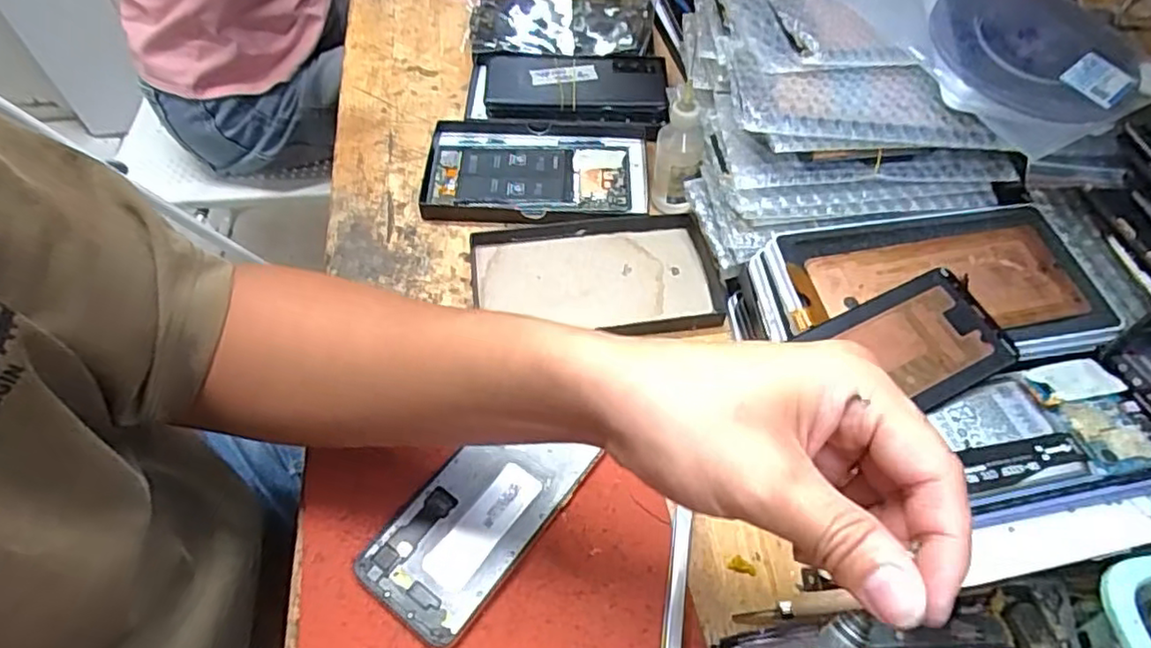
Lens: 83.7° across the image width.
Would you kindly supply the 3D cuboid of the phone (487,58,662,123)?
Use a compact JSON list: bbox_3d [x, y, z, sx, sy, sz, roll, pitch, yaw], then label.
[{"bbox_3d":[0.000,-0.211,0.568,0.157,0.018,0.080,0,58,0],"label":"phone"}]

